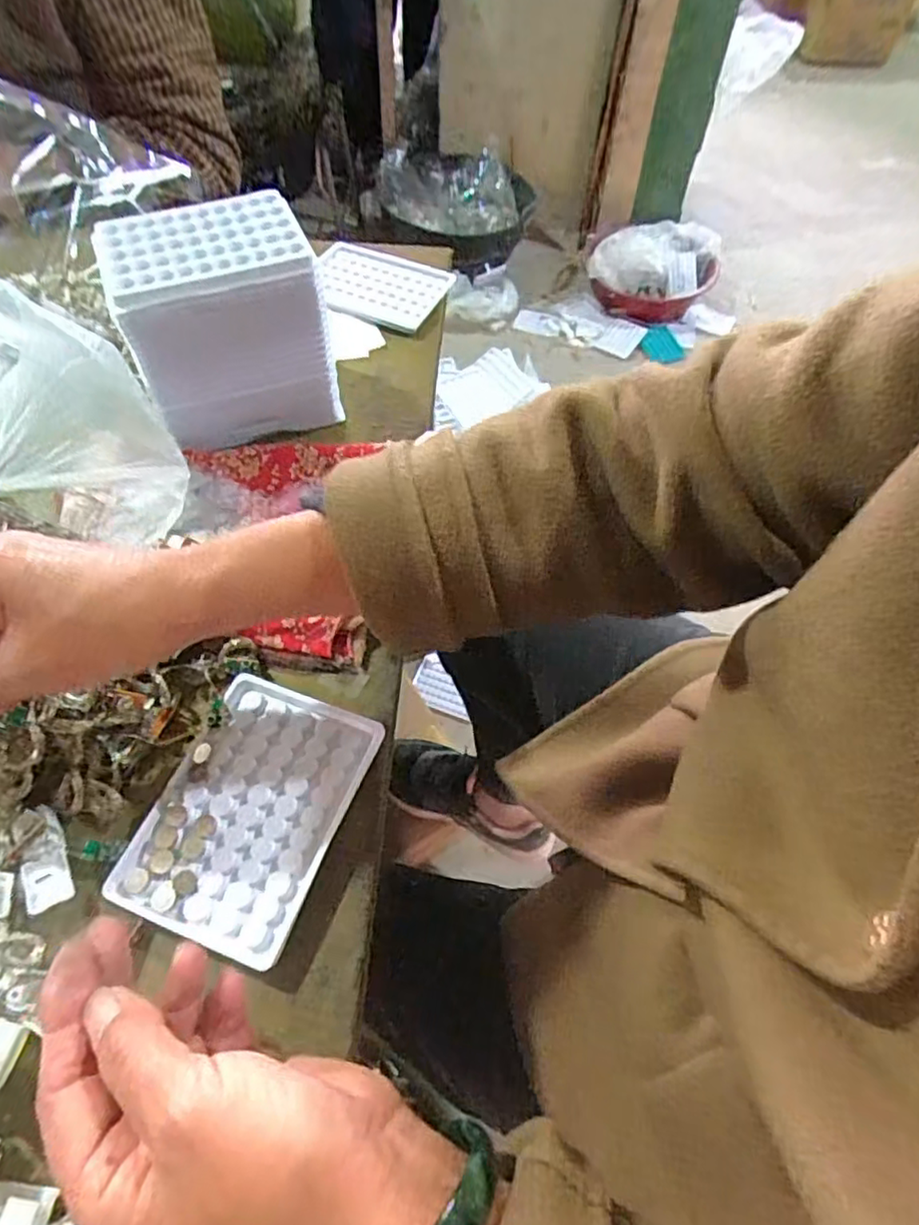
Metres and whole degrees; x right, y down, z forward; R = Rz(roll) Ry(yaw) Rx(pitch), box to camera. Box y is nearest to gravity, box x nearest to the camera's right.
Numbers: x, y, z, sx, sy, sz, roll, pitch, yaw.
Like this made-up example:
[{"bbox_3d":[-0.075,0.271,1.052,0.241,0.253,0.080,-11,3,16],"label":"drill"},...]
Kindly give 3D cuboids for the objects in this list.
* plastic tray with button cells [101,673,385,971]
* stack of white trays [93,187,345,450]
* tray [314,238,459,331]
[{"bbox_3d":[-0.109,0.103,0.337,0.092,0.015,0.129,19,59,9],"label":"plastic tray with button cells"},{"bbox_3d":[-0.164,-0.200,0.447,0.128,0.120,0.095,-23,62,-16],"label":"stack of white trays"},{"bbox_3d":[-0.079,-0.308,0.595,0.124,0.010,0.097,20,59,10],"label":"tray"}]

